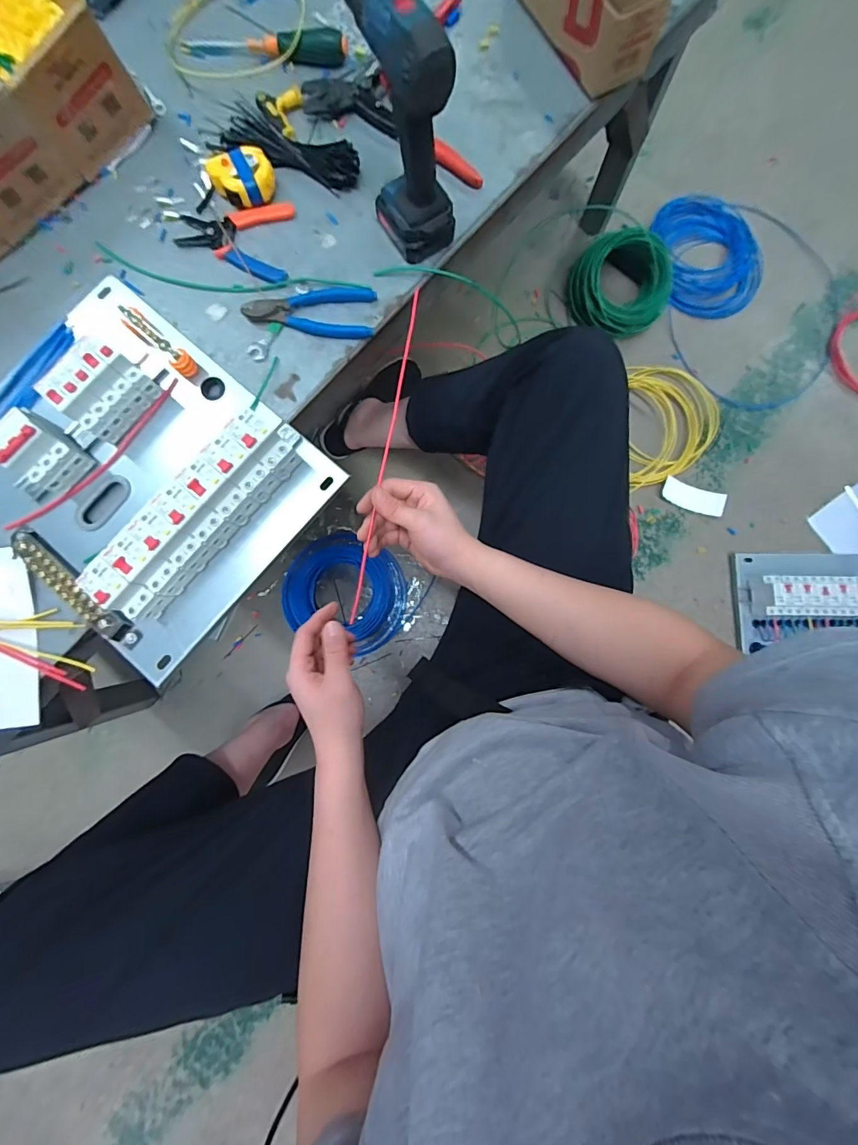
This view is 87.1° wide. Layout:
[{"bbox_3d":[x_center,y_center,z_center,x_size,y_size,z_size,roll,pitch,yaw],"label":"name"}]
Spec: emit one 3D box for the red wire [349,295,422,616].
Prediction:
[{"bbox_3d":[-0.047,-0.130,0.497,0.007,0.010,0.374,11,87,2],"label":"red wire"}]

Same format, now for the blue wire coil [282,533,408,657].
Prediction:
[{"bbox_3d":[-0.174,0.043,0.950,0.260,0.054,0.241,20,84,3],"label":"blue wire coil"}]

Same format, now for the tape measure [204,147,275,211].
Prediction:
[{"bbox_3d":[-0.238,-0.506,0.580,0.081,0.037,0.076,0,84,0],"label":"tape measure"}]

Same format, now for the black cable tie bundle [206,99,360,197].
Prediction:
[{"bbox_3d":[-0.185,-0.549,0.583,0.193,0.034,0.049,20,84,2],"label":"black cable tie bundle"}]

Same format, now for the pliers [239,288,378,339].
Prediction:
[{"bbox_3d":[-0.150,-0.329,0.568,0.160,0.019,0.061,6,84,1],"label":"pliers"}]

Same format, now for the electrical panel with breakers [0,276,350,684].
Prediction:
[{"bbox_3d":[-0.352,-0.130,0.514,0.402,0.089,0.324,41,85,4],"label":"electrical panel with breakers"}]

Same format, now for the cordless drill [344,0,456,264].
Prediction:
[{"bbox_3d":[-0.035,-0.483,0.486,0.067,0.220,0.152,-34,85,-3],"label":"cordless drill"}]

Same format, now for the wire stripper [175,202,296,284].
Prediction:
[{"bbox_3d":[-0.254,-0.432,0.584,0.144,0.011,0.102,5,84,1],"label":"wire stripper"}]

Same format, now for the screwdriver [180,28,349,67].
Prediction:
[{"bbox_3d":[-0.227,-0.716,0.614,0.229,0.037,0.032,8,84,1],"label":"screwdriver"}]

